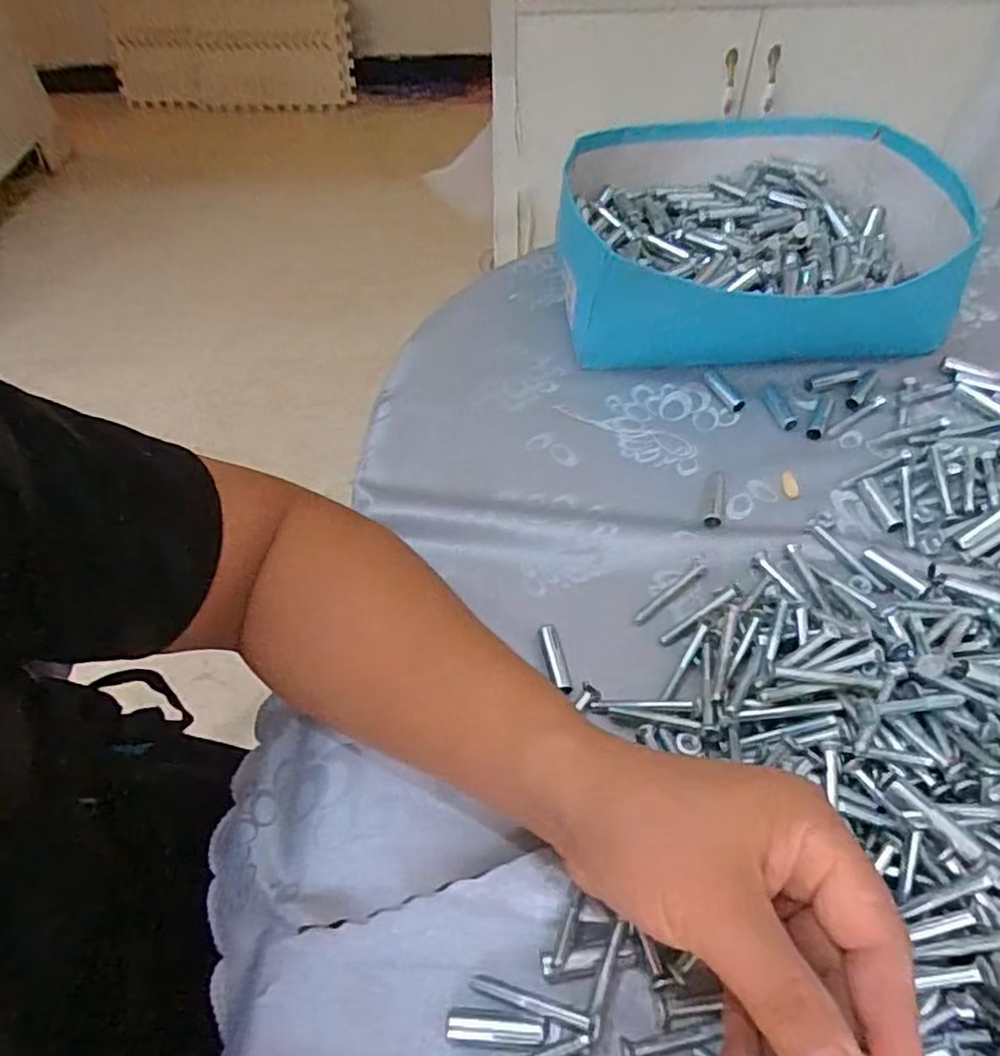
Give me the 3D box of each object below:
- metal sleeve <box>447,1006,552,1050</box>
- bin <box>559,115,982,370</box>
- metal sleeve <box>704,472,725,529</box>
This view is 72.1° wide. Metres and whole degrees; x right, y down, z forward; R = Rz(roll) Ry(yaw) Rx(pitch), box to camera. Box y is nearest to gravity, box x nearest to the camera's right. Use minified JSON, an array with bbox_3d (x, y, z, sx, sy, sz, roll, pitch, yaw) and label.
[{"bbox_3d":[-0.001,0.200,0.274,0.040,0.008,0.012,3,51,5],"label":"metal sleeve"},{"bbox_3d":[0.209,-0.232,0.561,0.313,0.087,0.261,6,51,8],"label":"bin"},{"bbox_3d":[0.139,-0.019,0.444,0.010,0.007,0.050,12,52,12],"label":"metal sleeve"}]

